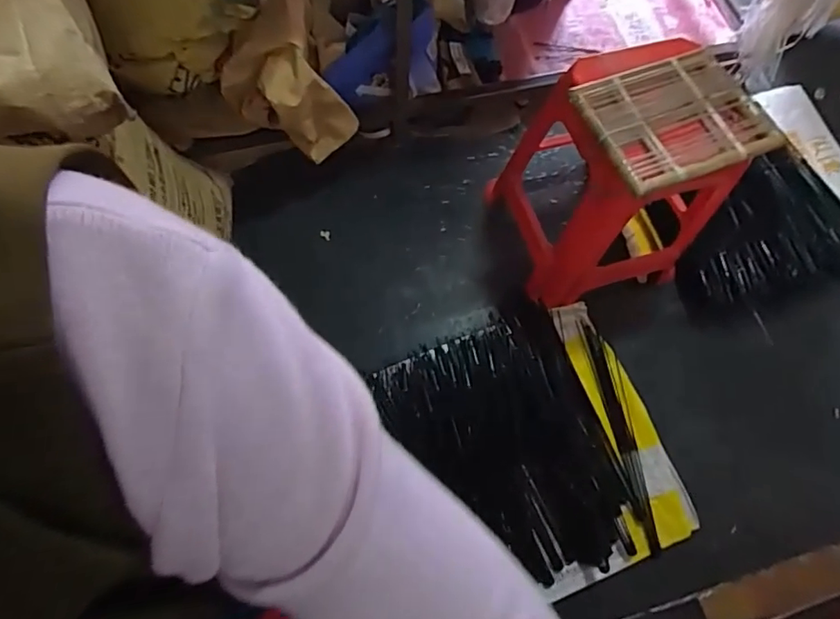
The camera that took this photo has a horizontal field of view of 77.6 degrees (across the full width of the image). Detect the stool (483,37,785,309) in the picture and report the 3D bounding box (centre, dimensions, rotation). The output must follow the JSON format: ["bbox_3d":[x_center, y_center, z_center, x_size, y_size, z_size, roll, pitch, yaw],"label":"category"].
[{"bbox_3d":[0.415,-0.266,1.116,0.368,0.467,0.331,-14,70,-8],"label":"stool"}]

